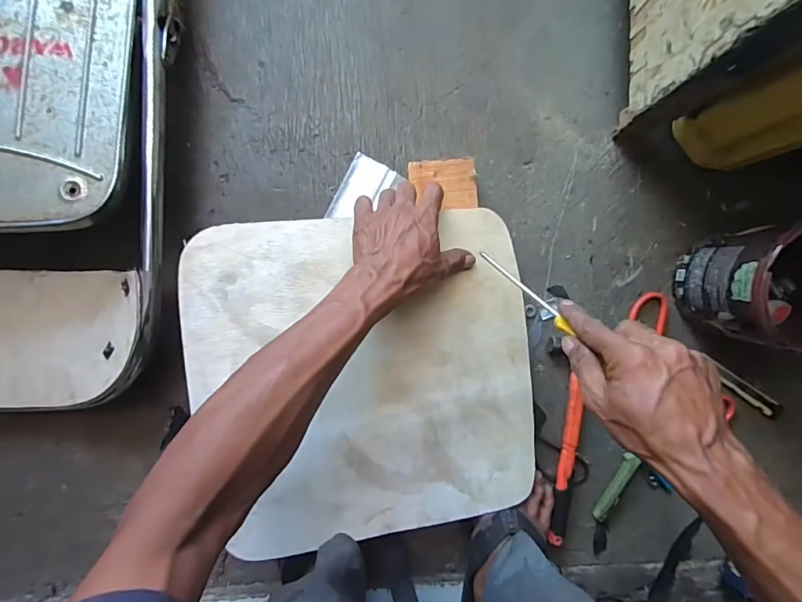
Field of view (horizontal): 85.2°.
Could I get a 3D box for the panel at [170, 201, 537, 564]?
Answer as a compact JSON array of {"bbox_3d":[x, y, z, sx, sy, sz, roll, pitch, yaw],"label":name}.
[{"bbox_3d":[-0.032,0.089,0.497,0.374,0.017,0.359,-6,94,-11],"label":"panel"}]

